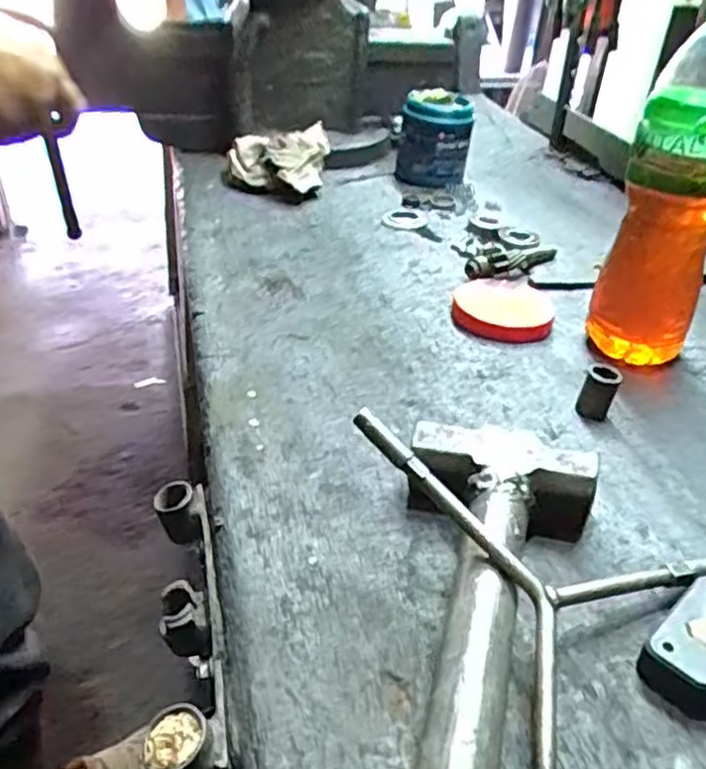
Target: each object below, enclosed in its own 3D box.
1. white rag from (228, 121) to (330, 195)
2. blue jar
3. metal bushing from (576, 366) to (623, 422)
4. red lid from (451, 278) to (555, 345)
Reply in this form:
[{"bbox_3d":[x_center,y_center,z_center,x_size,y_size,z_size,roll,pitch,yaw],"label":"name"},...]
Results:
[{"bbox_3d":[-0.087,-0.270,0.858,0.117,0.066,0.060,-10,37,-20],"label":"white rag"},{"bbox_3d":[0.103,-0.312,0.902,0.091,0.099,0.078,7,34,4],"label":"blue jar"},{"bbox_3d":[0.177,0.006,0.508,0.022,0.041,0.020,19,37,20],"label":"metal bushing"},{"bbox_3d":[0.134,-0.068,0.630,0.086,0.015,0.095,8,35,5],"label":"red lid"}]

